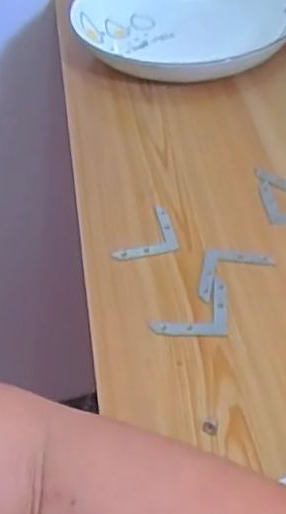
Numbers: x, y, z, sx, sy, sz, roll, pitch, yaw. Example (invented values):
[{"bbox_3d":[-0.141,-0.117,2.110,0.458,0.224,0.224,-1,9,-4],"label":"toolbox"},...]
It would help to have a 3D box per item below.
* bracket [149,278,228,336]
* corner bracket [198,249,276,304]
[{"bbox_3d":[0.027,0.028,0.394,0.043,0.004,0.040,0,44,5],"label":"bracket"},{"bbox_3d":[0.055,0.010,0.406,0.041,0.004,0.040,5,45,11],"label":"corner bracket"}]

